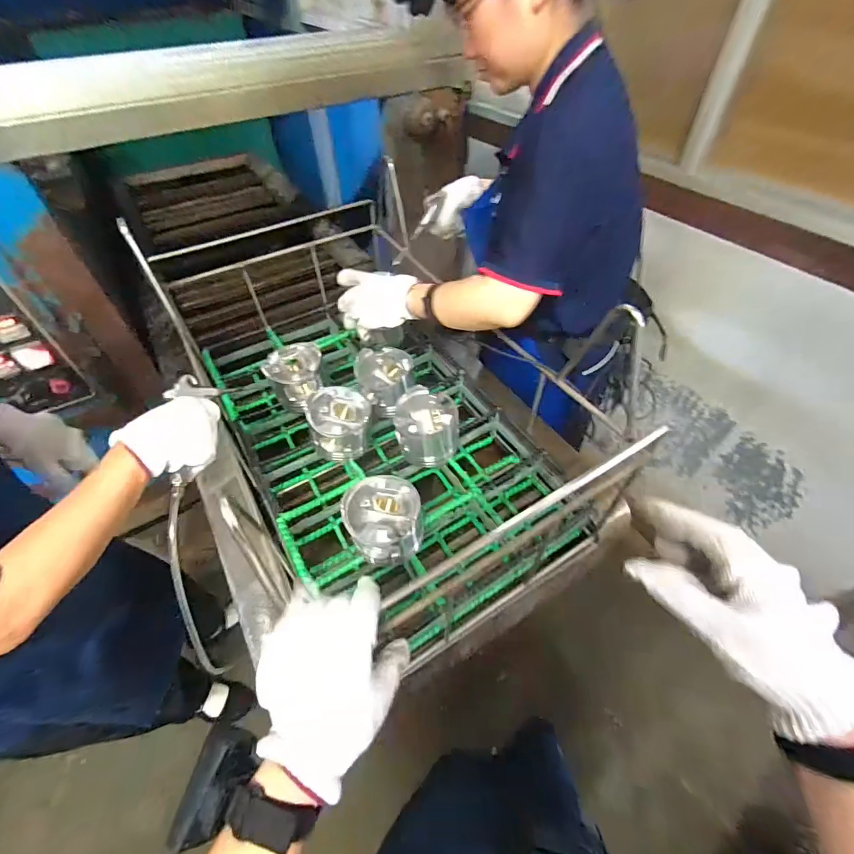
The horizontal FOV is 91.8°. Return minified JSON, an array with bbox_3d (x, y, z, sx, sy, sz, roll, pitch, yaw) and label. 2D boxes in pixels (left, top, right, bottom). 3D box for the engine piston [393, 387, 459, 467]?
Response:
[{"bbox_3d":[-0.002,0.001,0.766,0.107,0.117,0.100,-10,51,-6],"label":"engine piston"}]

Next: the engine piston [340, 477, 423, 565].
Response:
[{"bbox_3d":[-0.065,0.144,0.629,0.111,0.081,0.112,-1,50,2],"label":"engine piston"}]

